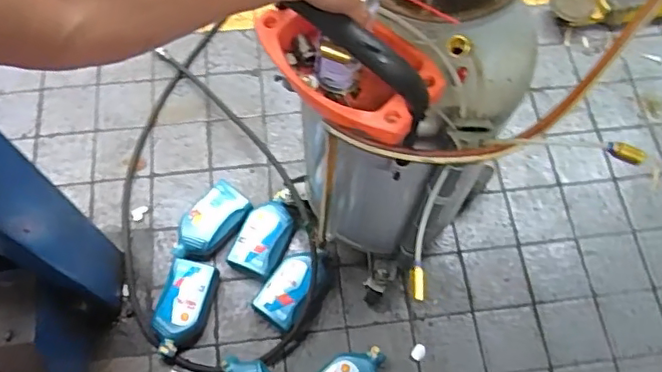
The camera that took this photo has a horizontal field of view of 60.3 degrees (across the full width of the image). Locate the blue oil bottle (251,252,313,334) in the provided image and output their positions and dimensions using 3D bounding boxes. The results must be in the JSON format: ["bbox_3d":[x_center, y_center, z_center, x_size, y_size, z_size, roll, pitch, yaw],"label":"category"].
[{"bbox_3d":[-0.099,0.248,1.373,0.112,0.085,0.180,32,70,12],"label":"blue oil bottle"}]

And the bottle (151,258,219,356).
[{"bbox_3d":[-0.346,0.280,1.318,0.126,0.065,0.213,16,67,6],"label":"bottle"}]

